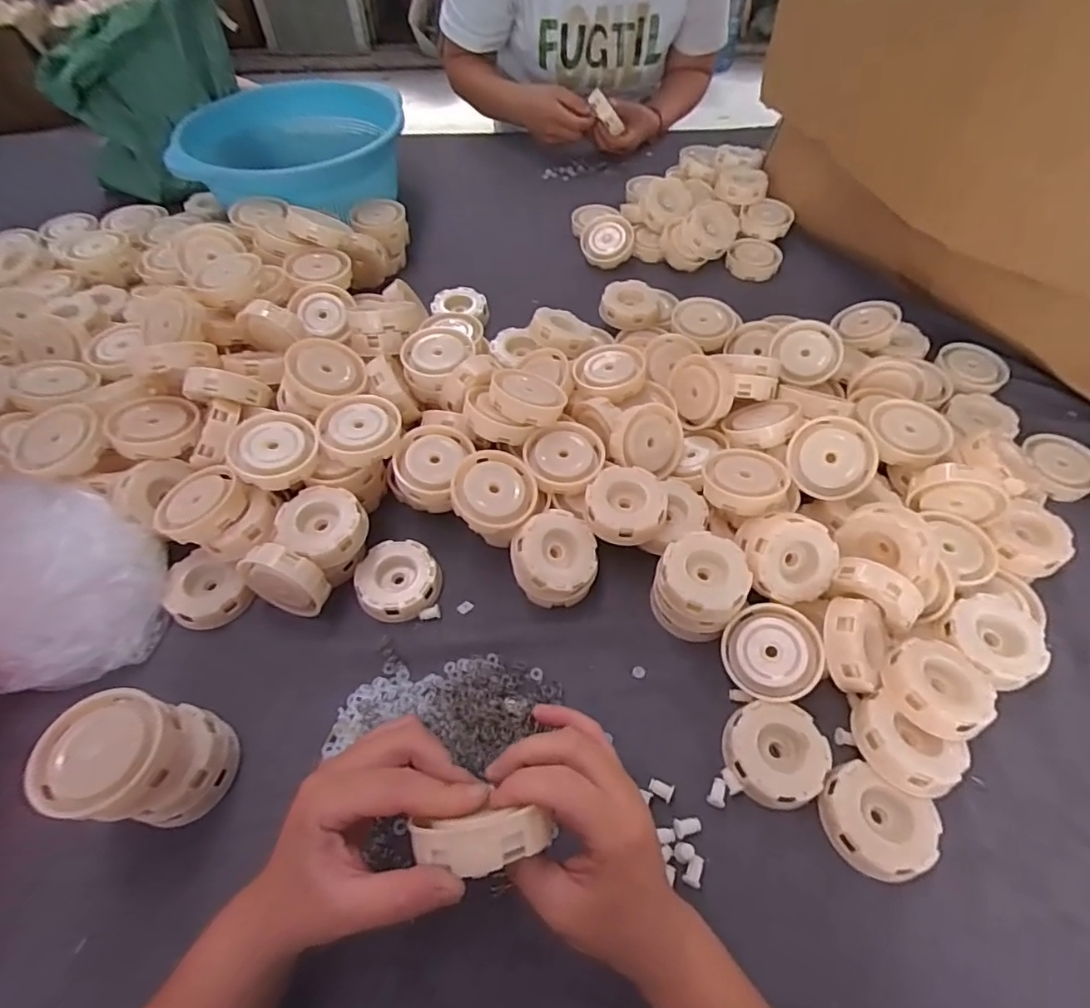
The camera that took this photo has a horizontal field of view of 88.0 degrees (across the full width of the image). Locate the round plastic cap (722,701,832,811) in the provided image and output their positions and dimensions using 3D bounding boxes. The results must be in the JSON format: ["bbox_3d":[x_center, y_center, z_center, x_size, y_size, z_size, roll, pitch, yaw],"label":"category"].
[{"bbox_3d":[0.159,0.172,0.389,0.065,0.016,0.065,0,55,0],"label":"round plastic cap"}]

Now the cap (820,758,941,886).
[{"bbox_3d":[0.212,0.206,0.363,0.066,0.023,0.059,31,60,20],"label":"cap"}]

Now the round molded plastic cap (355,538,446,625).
[{"bbox_3d":[-0.122,0.062,0.466,0.066,0.024,0.066,0,55,0],"label":"round molded plastic cap"}]

